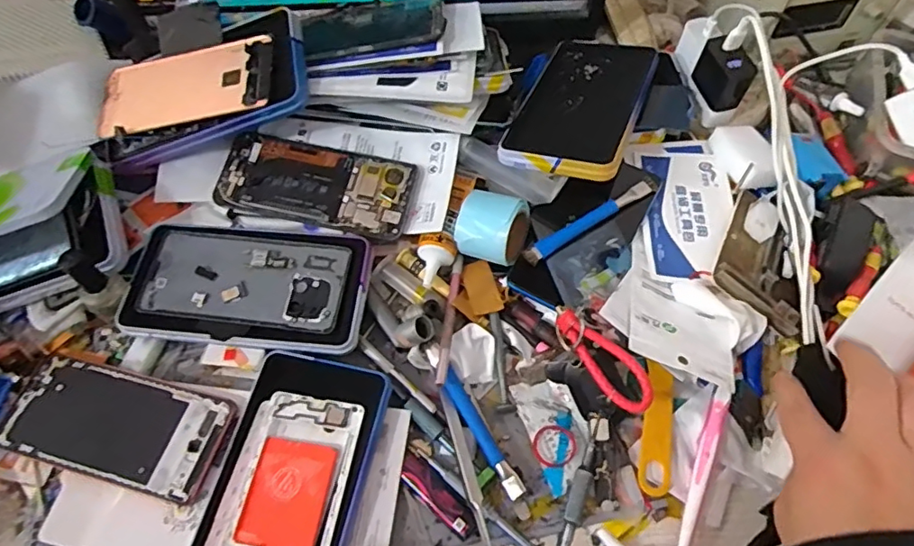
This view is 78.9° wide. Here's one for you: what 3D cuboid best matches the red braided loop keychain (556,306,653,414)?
[{"bbox_3d":[0.100,0.058,0.388,0.023,0.027,0.091,-33,59,-13],"label":"red braided loop keychain"}]

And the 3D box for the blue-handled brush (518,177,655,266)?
[{"bbox_3d":[0.112,-0.047,0.452,0.139,0.011,0.014,-32,72,-13],"label":"blue-handled brush"}]

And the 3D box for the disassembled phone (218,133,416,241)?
[{"bbox_3d":[-0.118,-0.077,0.467,0.158,0.005,0.071,12,68,4],"label":"disassembled phone"}]

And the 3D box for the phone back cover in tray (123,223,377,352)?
[{"bbox_3d":[-0.166,0.008,0.440,0.187,0.022,0.098,7,68,2],"label":"phone back cover in tray"}]

